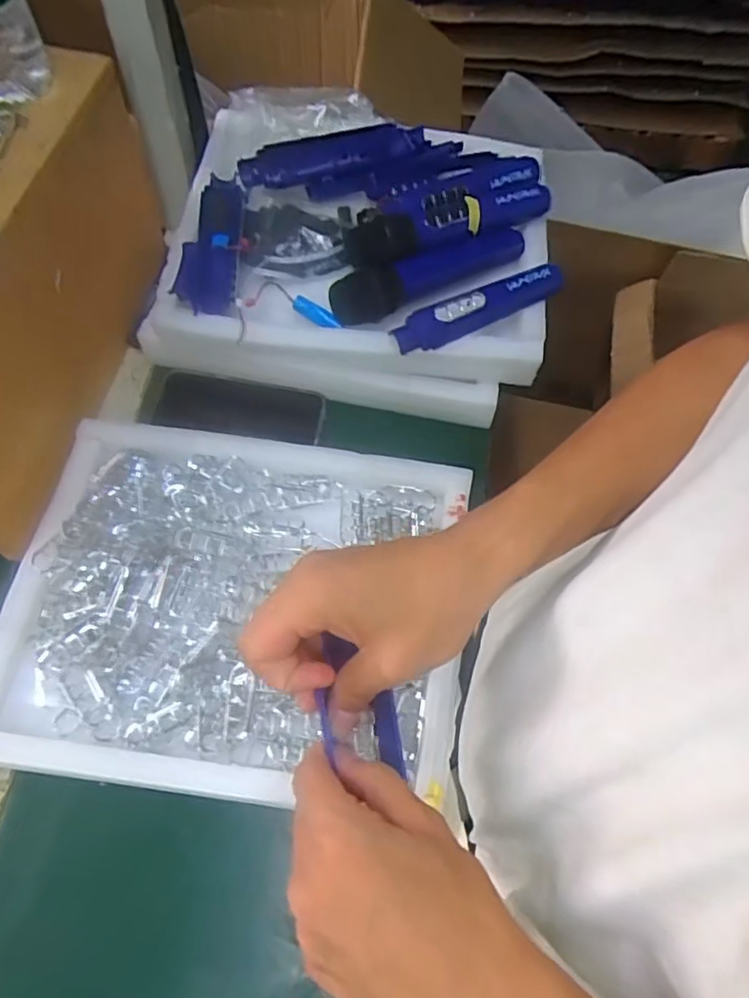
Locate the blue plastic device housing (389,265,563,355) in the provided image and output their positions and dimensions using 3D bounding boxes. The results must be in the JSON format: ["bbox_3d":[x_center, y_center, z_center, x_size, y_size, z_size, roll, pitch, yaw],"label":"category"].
[{"bbox_3d":[0.096,-0.175,0.561,0.169,0.024,0.033,-20,66,-13],"label":"blue plastic device housing"}]

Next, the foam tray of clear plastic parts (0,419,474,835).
[{"bbox_3d":[-0.106,0.080,0.500,0.355,0.049,0.284,8,63,1],"label":"foam tray of clear plastic parts"}]

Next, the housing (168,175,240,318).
[{"bbox_3d":[-0.153,-0.242,0.585,0.051,0.026,0.159,0,63,-4],"label":"housing"}]

